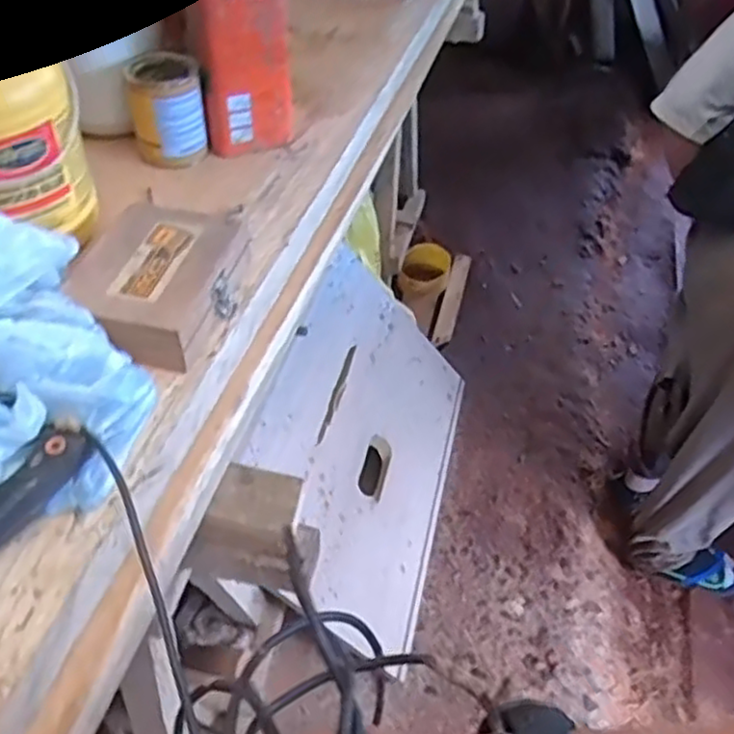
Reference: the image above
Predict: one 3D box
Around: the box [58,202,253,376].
[{"bbox_3d":[-0.194,-0.081,0.660,0.133,0.047,0.171,13,49,7],"label":"box"}]

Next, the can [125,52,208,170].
[{"bbox_3d":[-0.233,-0.297,0.836,0.078,0.107,0.073,2,49,-3],"label":"can"}]

